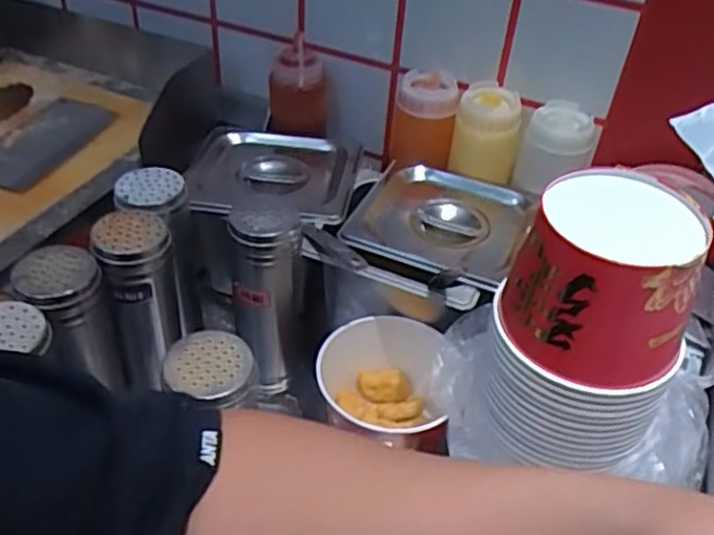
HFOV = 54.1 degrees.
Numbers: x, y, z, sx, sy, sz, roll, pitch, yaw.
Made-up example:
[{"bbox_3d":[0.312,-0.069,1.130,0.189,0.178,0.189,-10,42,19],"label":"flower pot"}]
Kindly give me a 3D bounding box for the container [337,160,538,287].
[{"bbox_3d":[0.076,-0.027,0.698,0.168,0.091,0.168,19,44,16],"label":"container"}]

